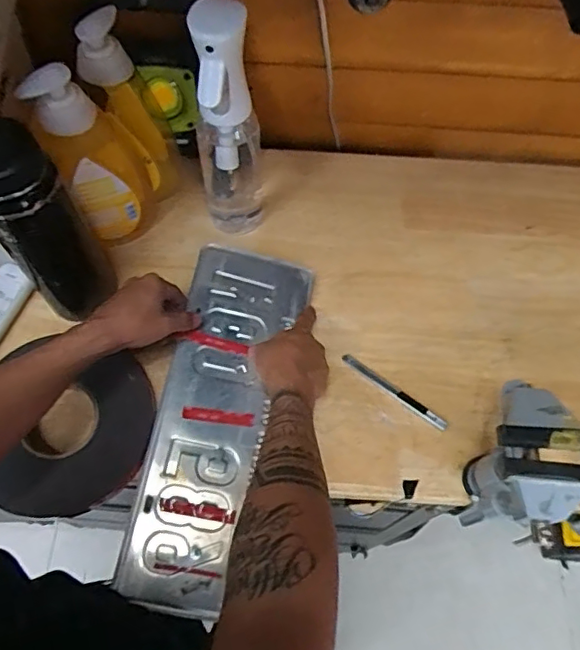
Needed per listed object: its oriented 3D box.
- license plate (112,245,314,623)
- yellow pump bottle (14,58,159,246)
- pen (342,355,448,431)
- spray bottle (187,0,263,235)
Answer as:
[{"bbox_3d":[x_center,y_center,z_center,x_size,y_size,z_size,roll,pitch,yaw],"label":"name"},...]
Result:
[{"bbox_3d":[-0.083,0.090,0.599,0.121,0.012,0.379,17,67,-2],"label":"license plate"},{"bbox_3d":[-0.196,-0.163,0.591,0.085,0.245,0.048,-26,69,-13],"label":"yellow pump bottle"},{"bbox_3d":[0.115,0.073,0.624,0.133,0.009,0.013,36,70,13],"label":"pen"},{"bbox_3d":[-0.065,-0.212,0.597,0.070,0.277,0.094,-6,66,-4],"label":"spray bottle"}]

